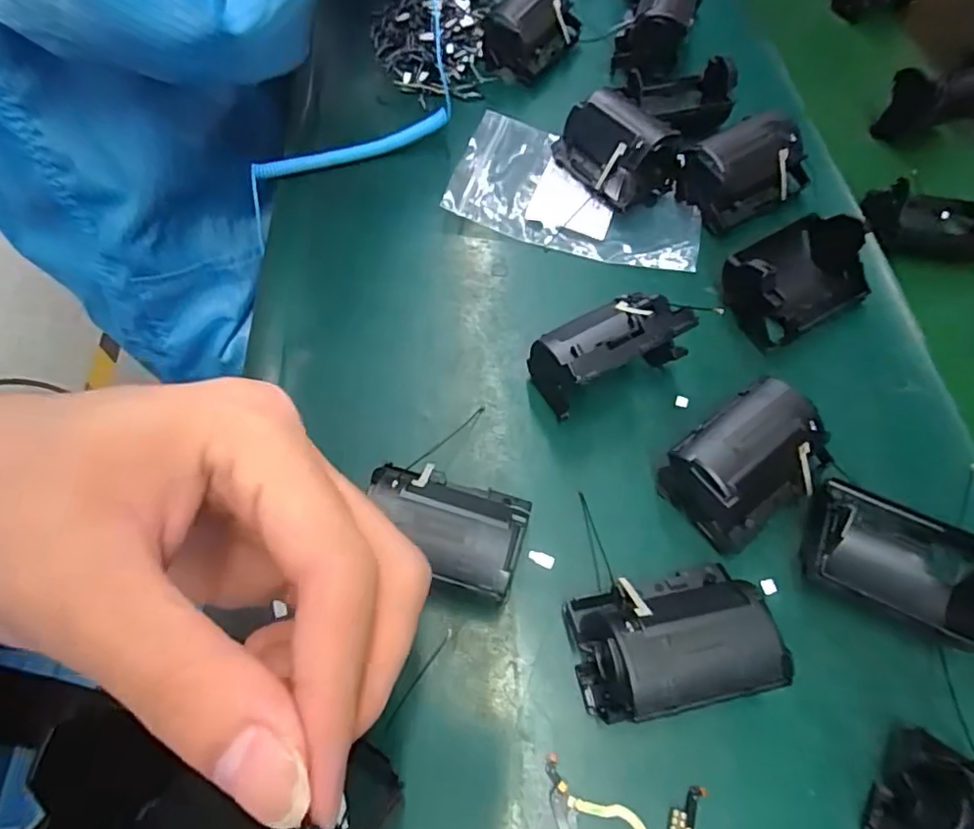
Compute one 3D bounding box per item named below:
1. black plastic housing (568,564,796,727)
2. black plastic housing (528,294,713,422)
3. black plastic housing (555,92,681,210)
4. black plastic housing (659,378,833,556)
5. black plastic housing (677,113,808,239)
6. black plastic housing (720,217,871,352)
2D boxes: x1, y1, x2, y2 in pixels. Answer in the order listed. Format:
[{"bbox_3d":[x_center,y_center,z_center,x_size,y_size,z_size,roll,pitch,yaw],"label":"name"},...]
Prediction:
[{"bbox_3d":[0.071,0.088,0.226,0.070,0.042,0.046,-9,63,-7],"label":"black plastic housing"},{"bbox_3d":[0.060,-0.033,0.288,0.070,0.047,0.040,-25,66,-14],"label":"black plastic housing"},{"bbox_3d":[0.079,-0.166,0.362,0.050,0.039,0.072,-36,69,-19],"label":"black plastic housing"},{"bbox_3d":[0.117,0.022,0.262,0.067,0.041,0.048,-36,69,-19],"label":"black plastic housing"},{"bbox_3d":[0.157,-0.150,0.352,0.065,0.039,0.047,-28,67,-15],"label":"black plastic housing"},{"bbox_3d":[0.168,-0.077,0.315,0.076,0.037,0.053,-26,66,-14],"label":"black plastic housing"}]

